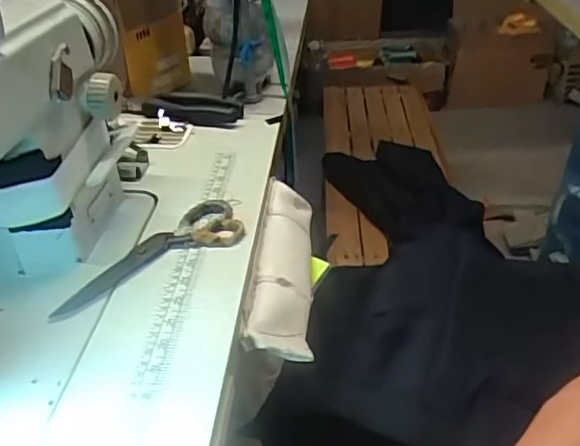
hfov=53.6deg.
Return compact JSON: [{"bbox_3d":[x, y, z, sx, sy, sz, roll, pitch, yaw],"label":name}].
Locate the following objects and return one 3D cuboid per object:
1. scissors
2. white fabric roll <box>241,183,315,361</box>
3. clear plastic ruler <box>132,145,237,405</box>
[{"bbox_3d":[-0.128,0.030,0.531,0.201,0.014,0.063,-29,44,-34],"label":"scissors"},{"bbox_3d":[-0.007,0.038,0.573,0.057,0.038,0.239,0,35,1],"label":"white fabric roll"},{"bbox_3d":[-0.092,0.022,0.554,0.026,0.007,0.350,0,35,7],"label":"clear plastic ruler"}]

